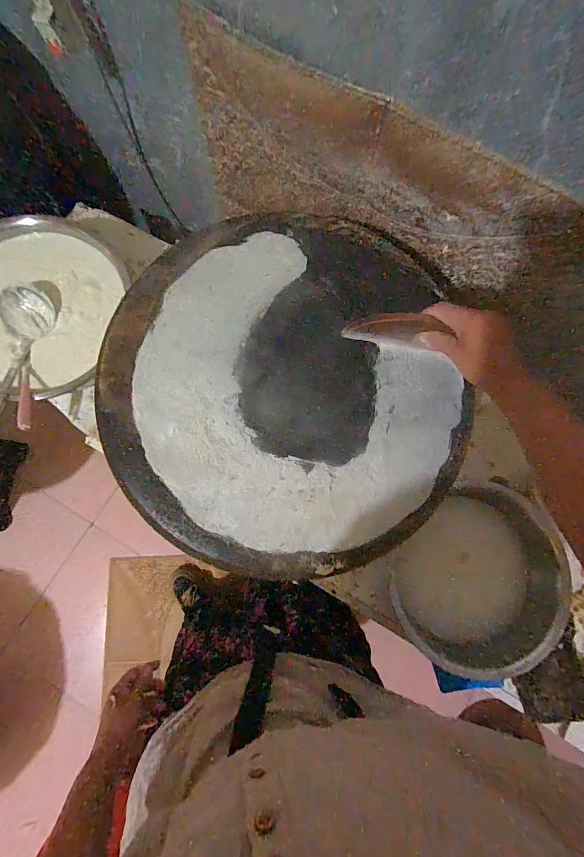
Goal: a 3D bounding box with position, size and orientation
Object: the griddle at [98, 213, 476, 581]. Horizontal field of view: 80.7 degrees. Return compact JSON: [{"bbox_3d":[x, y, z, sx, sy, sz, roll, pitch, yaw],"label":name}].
[{"bbox_3d":[-0.007,-0.063,0.500,0.492,0.017,0.517,0,82,-3],"label":"griddle"}]

